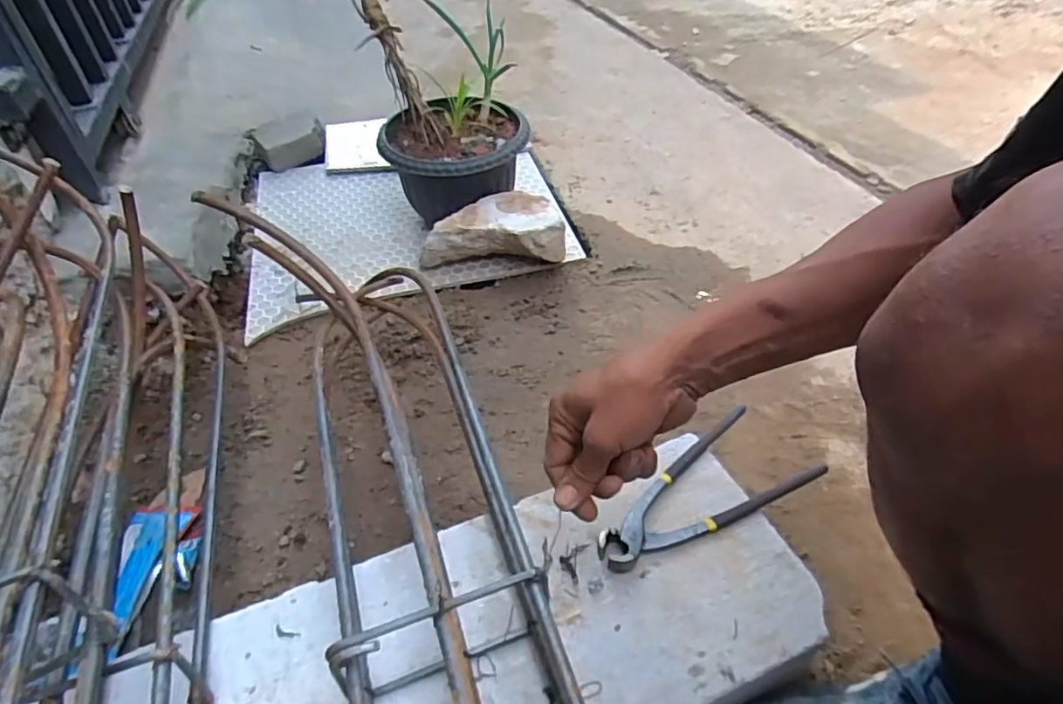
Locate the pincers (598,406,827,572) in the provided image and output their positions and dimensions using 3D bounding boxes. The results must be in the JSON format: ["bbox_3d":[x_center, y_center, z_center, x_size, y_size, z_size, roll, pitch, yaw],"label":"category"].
[{"bbox_3d":[0.142,0.118,0.517,0.207,0.011,0.087,-24,49,-21],"label":"pincers"}]

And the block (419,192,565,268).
[{"bbox_3d":[-0.055,-0.164,0.869,0.201,0.100,0.086,0,45,2],"label":"block"}]

